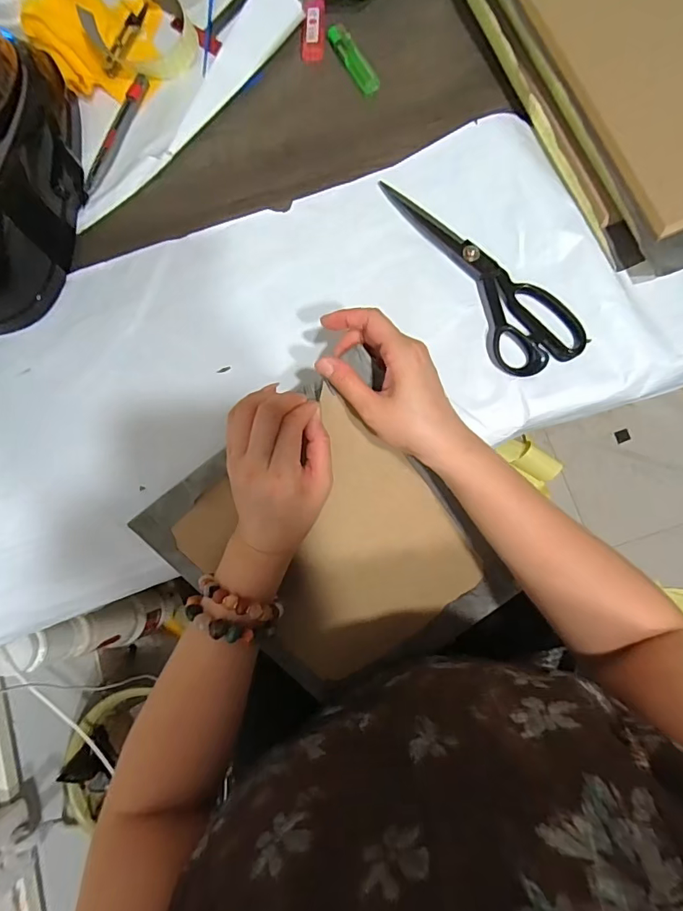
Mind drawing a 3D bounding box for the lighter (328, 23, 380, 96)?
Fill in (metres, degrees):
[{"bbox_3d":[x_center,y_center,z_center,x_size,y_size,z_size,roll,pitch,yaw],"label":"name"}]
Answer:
[{"bbox_3d":[0.013,-0.416,0.486,0.023,0.008,0.083,-30,82,-2],"label":"lighter"}]

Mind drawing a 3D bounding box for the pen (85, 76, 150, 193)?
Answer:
[{"bbox_3d":[-0.237,-0.338,0.481,0.017,0.005,0.139,24,83,5],"label":"pen"}]

